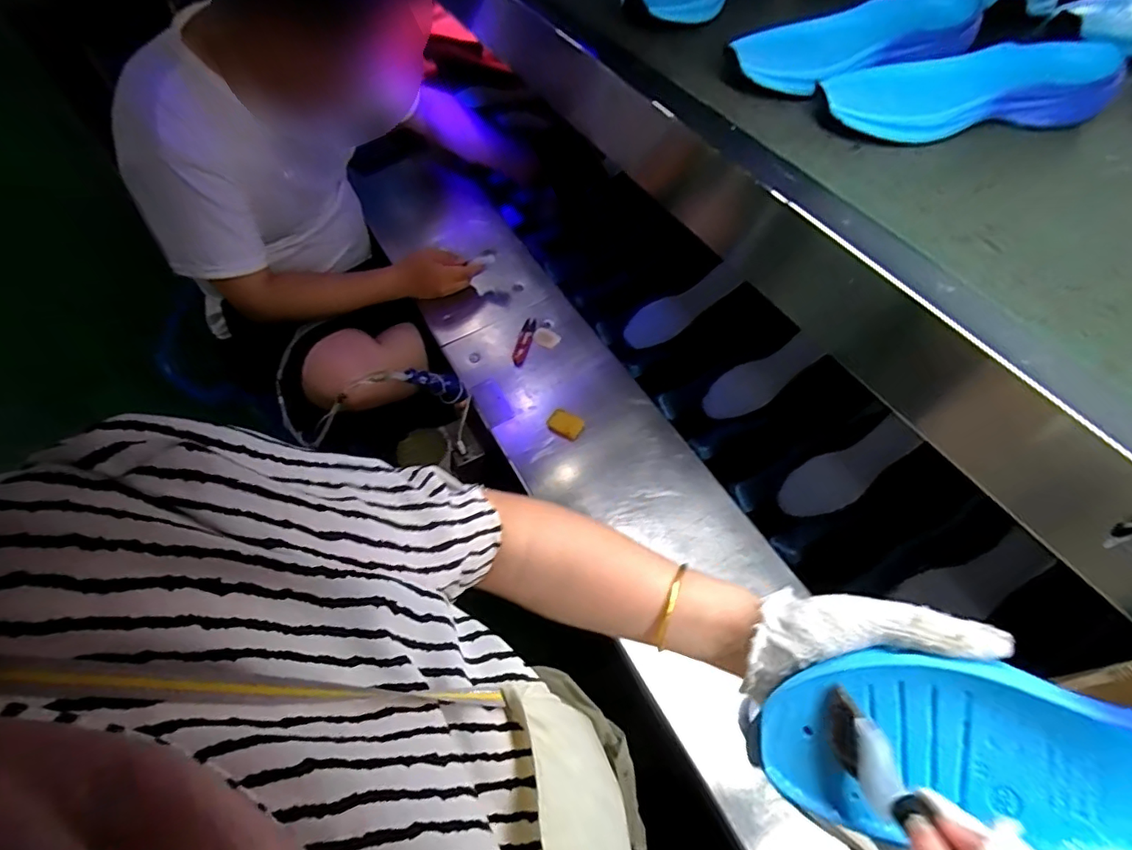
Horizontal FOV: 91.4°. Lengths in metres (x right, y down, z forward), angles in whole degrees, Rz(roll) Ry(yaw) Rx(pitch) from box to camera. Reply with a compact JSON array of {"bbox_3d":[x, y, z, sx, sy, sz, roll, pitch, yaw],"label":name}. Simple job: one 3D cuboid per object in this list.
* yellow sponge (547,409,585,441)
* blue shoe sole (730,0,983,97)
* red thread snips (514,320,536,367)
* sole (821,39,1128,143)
[{"bbox_3d":[0.000,0.000,0.837,0.052,0.013,0.036,22,58,16],"label":"yellow sponge"},{"bbox_3d":[0.283,-0.380,0.552,0.255,0.039,0.109,-22,57,-13],"label":"blue shoe sole"},{"bbox_3d":[-0.070,-0.141,0.938,0.023,0.009,0.100,11,56,9],"label":"red thread snips"},{"bbox_3d":[0.361,-0.308,0.505,0.255,0.034,0.092,-7,55,-3],"label":"sole"}]

